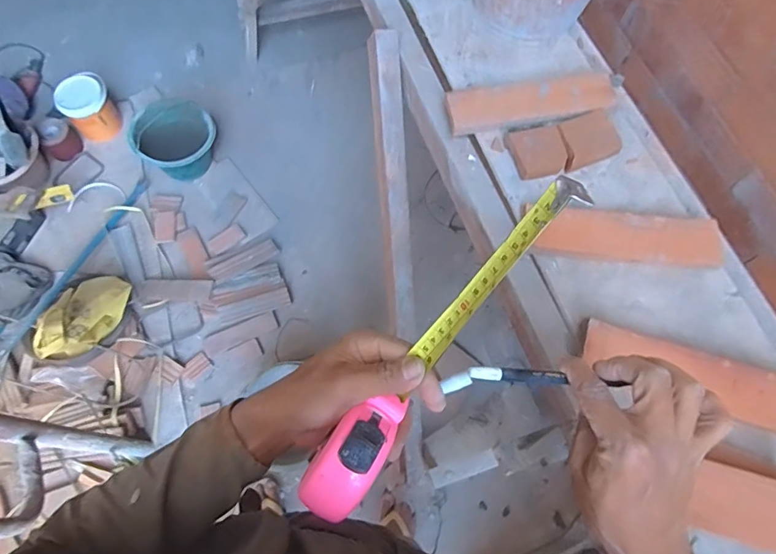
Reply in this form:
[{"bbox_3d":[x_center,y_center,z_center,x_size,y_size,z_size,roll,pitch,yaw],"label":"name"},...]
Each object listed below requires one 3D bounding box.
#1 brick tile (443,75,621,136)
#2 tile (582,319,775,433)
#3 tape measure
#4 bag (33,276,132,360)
[{"bbox_3d":[0.188,-0.229,0.631,0.222,0.026,0.061,-8,69,-6],"label":"brick tile"},{"bbox_3d":[0.315,0.102,0.497,0.221,0.032,0.053,19,68,5],"label":"tile"},{"bbox_3d":[0.023,0.049,0.305,0.043,0.064,0.259,36,100,11],"label":"tape measure"},{"bbox_3d":[-0.854,0.100,1.314,0.139,0.184,0.264,24,69,6],"label":"bag"}]

